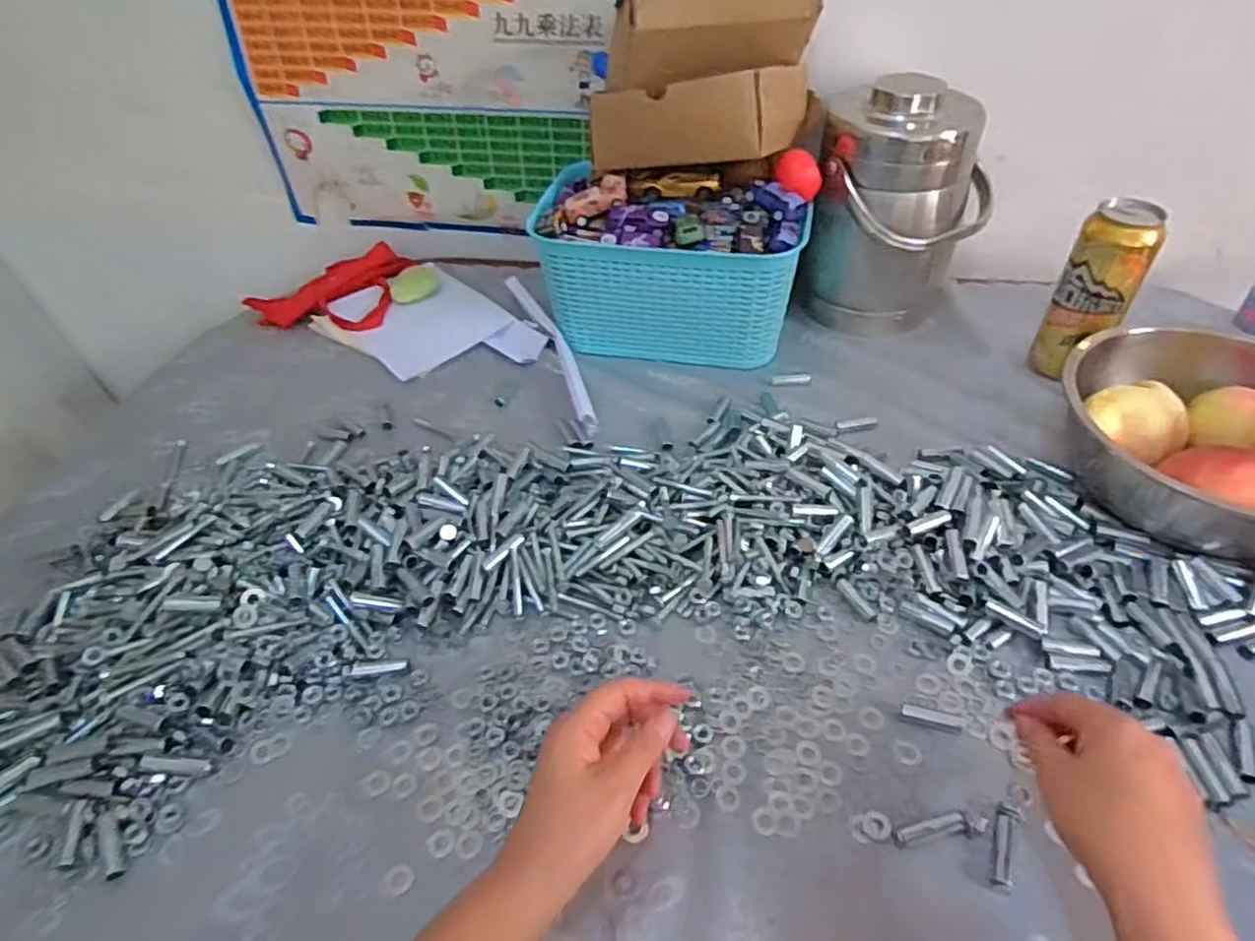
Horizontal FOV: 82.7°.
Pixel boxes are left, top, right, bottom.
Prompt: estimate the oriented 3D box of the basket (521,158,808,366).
[{"bbox_3d":[0.044,-0.222,0.759,0.272,0.152,0.139,8,48,12],"label":"basket"}]

